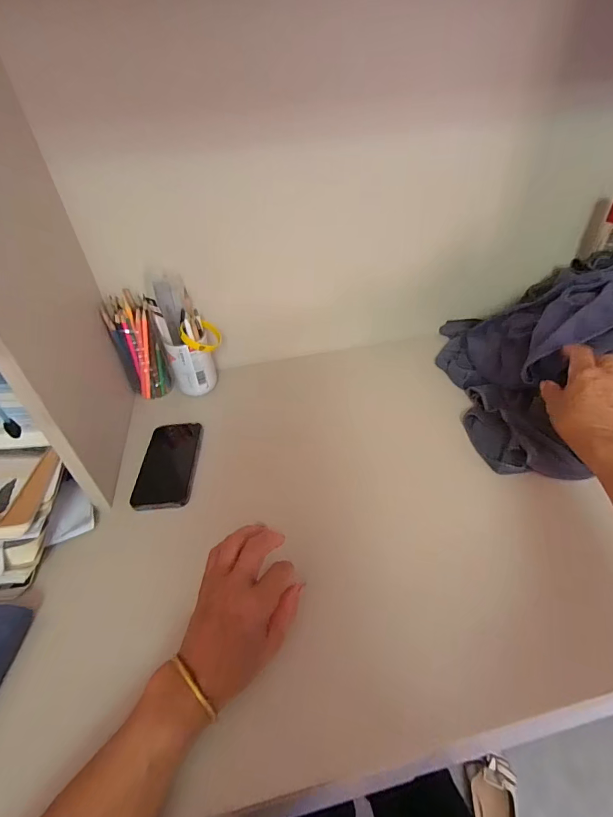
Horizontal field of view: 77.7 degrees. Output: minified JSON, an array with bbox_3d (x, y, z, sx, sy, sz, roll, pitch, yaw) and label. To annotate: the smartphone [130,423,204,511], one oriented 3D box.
[{"bbox_3d":[-0.189,0.076,0.529,0.074,0.008,0.142,2,45,-6],"label":"smartphone"}]

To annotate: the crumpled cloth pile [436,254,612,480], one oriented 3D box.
[{"bbox_3d":[0.426,-0.099,0.548,0.387,0.178,0.371,-4,40,1],"label":"crumpled cloth pile"}]

